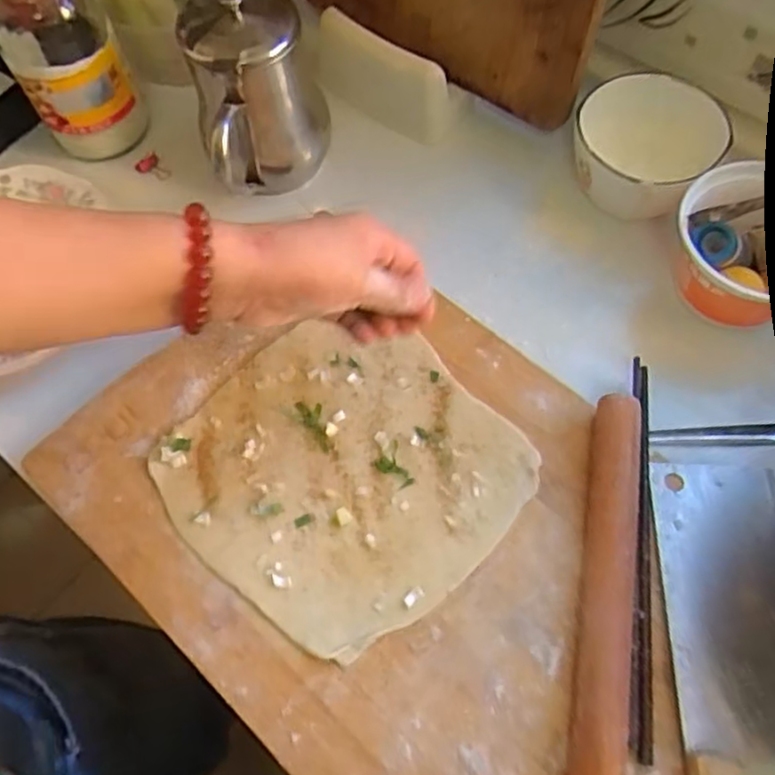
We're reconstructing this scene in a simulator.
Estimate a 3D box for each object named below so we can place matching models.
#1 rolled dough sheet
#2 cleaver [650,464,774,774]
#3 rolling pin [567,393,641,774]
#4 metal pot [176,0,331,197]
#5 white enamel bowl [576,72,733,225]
[{"bbox_3d":[-0.030,0.054,0.466,0.198,0.009,0.204,-40,69,-16],"label":"rolled dough sheet"},{"bbox_3d":[0.203,0.173,0.388,0.082,0.022,0.276,2,64,4],"label":"cleaver"},{"bbox_3d":[0.124,0.138,0.403,0.029,0.033,0.278,9,65,7],"label":"rolling pin"},{"bbox_3d":[-0.095,-0.221,0.539,0.100,0.123,0.118,-16,64,-5],"label":"metal pot"},{"bbox_3d":[0.197,-0.183,0.543,0.114,0.058,0.105,-1,64,2],"label":"white enamel bowl"}]

